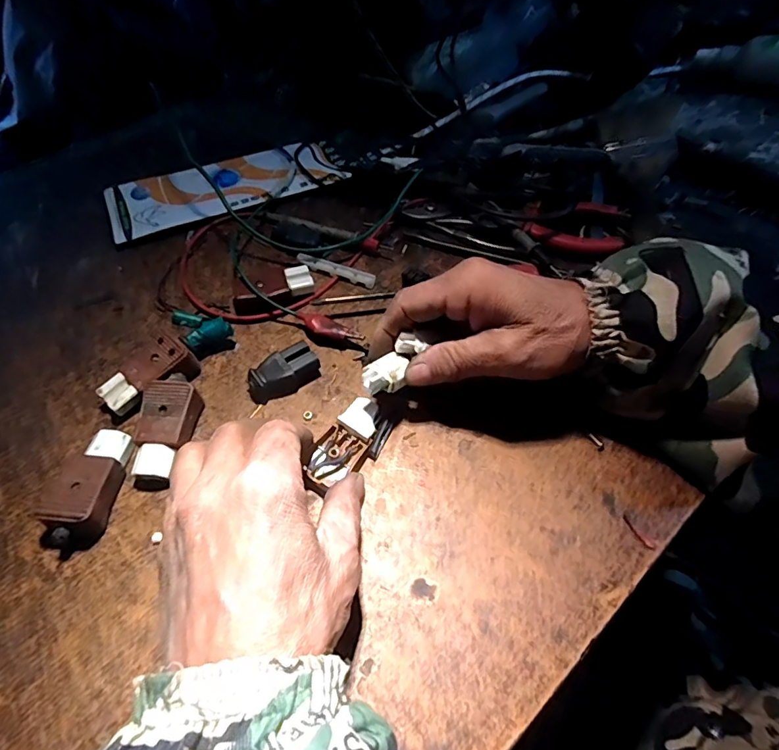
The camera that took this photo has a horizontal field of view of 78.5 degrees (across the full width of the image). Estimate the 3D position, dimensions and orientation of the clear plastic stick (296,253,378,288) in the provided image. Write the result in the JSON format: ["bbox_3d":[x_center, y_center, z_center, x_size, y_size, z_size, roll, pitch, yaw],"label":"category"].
[{"bbox_3d":[-0.042,-0.084,0.380,0.066,0.008,0.010,19,60,14],"label":"clear plastic stick"}]

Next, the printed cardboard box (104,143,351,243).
[{"bbox_3d":[-0.152,-0.177,0.441,0.203,0.008,0.088,-23,60,-12],"label":"printed cardboard box"}]

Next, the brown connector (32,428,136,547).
[{"bbox_3d":[-0.171,0.062,0.272,0.028,0.021,0.066,5,58,5],"label":"brown connector"}]

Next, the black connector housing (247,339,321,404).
[{"bbox_3d":[-0.072,-0.002,0.321,0.048,0.018,0.024,-23,60,-12],"label":"black connector housing"}]

